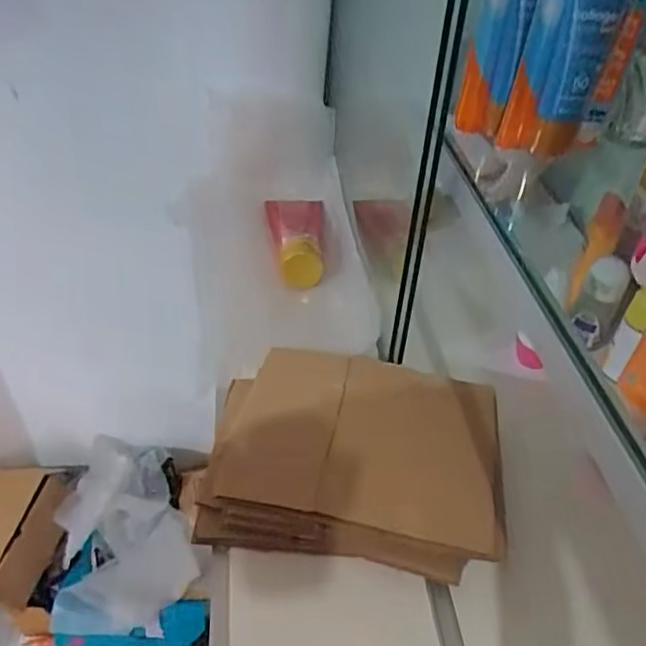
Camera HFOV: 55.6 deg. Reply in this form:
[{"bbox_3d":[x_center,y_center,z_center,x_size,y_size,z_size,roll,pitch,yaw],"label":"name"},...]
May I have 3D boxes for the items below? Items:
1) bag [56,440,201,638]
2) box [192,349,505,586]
[{"bbox_3d":[-0.425,0.457,1.328,0.278,0.164,0.373,-4,41,-7],"label":"bag"},{"bbox_3d":[0.027,0.103,0.492,0.227,0.047,0.168,7,41,6],"label":"box"}]

